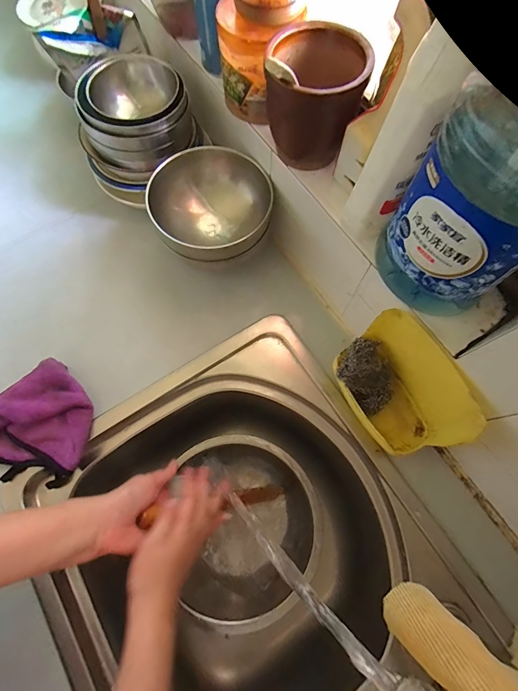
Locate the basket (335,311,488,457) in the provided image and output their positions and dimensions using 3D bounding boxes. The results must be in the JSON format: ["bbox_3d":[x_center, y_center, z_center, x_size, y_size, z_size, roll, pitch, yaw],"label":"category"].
[{"bbox_3d":[0.160,0.054,0.402,0.084,0.147,0.142,-30,74,-10],"label":"basket"}]

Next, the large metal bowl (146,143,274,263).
[{"bbox_3d":[-0.068,-0.194,0.485,0.162,0.077,0.165,-29,74,-9],"label":"large metal bowl"}]

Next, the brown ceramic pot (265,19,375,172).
[{"bbox_3d":[0.059,-0.270,0.369,0.104,0.116,0.100,10,72,3],"label":"brown ceramic pot"}]

